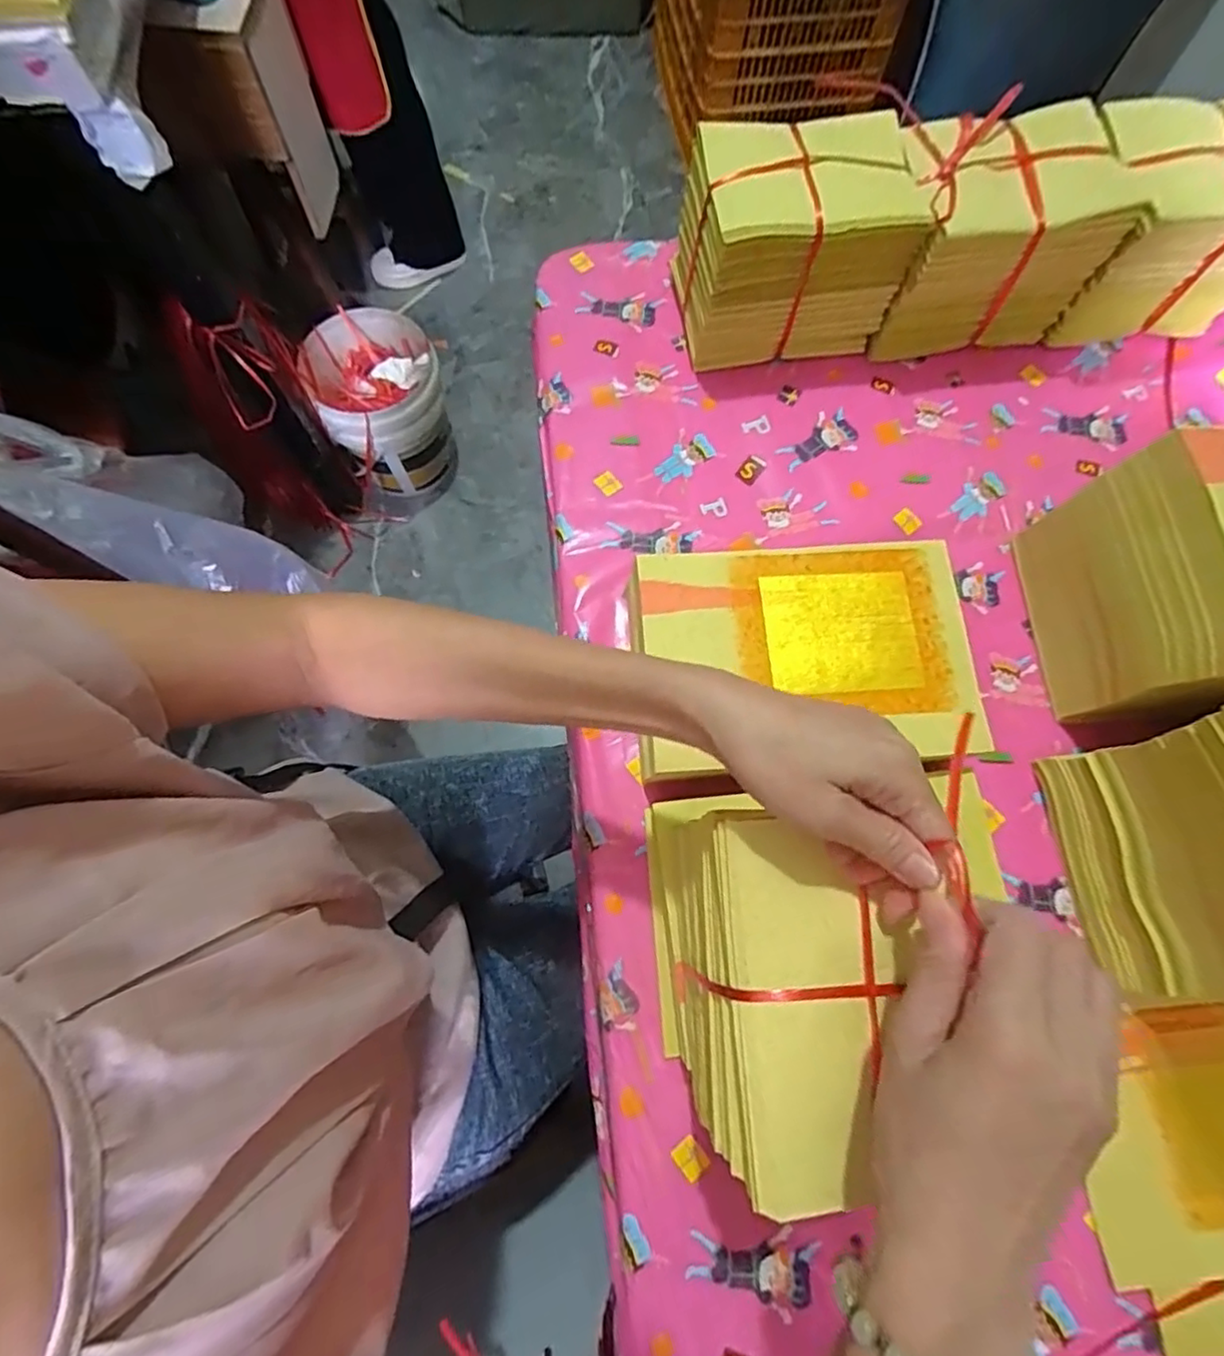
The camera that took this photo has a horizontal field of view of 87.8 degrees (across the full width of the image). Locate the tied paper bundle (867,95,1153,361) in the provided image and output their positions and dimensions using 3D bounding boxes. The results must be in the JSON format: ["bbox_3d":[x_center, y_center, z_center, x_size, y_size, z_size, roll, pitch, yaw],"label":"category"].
[{"bbox_3d":[0.320,-0.382,0.553,0.171,0.128,0.119,-7,74,-3],"label":"tied paper bundle"}]

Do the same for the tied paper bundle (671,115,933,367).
[{"bbox_3d":[0.152,-0.368,0.542,0.172,0.125,0.119,-8,74,-4],"label":"tied paper bundle"}]

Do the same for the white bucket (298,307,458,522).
[{"bbox_3d":[-0.459,-0.543,1.321,0.240,0.268,0.276,-19,75,-7],"label":"white bucket"}]

